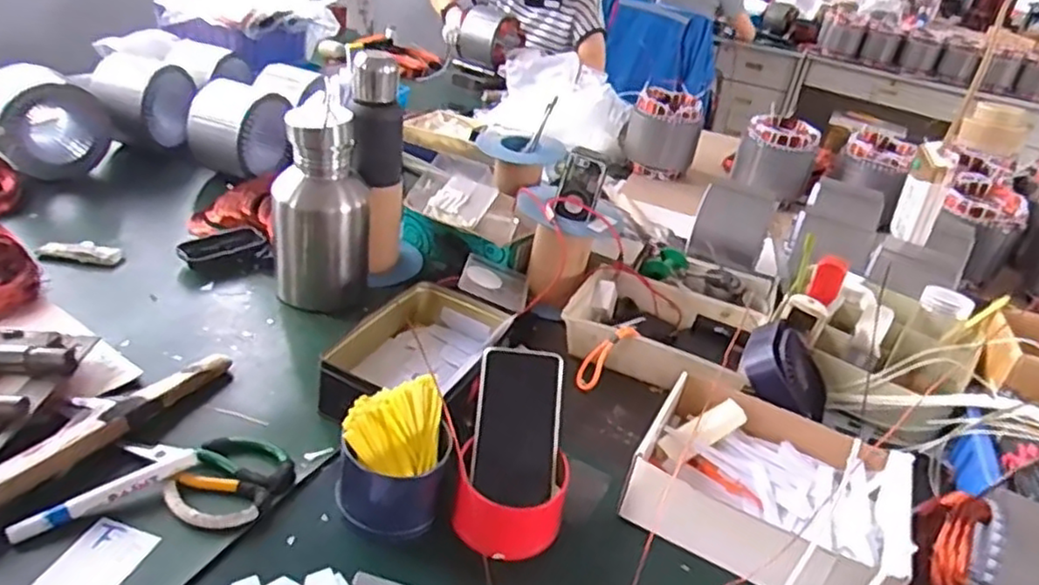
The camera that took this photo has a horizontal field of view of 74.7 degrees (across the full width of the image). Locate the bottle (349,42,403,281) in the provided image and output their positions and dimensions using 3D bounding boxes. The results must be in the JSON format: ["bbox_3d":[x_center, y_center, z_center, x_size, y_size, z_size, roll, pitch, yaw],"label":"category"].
[{"bbox_3d":[-0.191,-0.161,0.911,0.062,0.287,0.085,5,31,-6],"label":"bottle"}]

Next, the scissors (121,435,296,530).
[{"bbox_3d":[-0.277,0.163,0.621,0.128,0.024,0.096,25,34,24],"label":"scissors"}]

